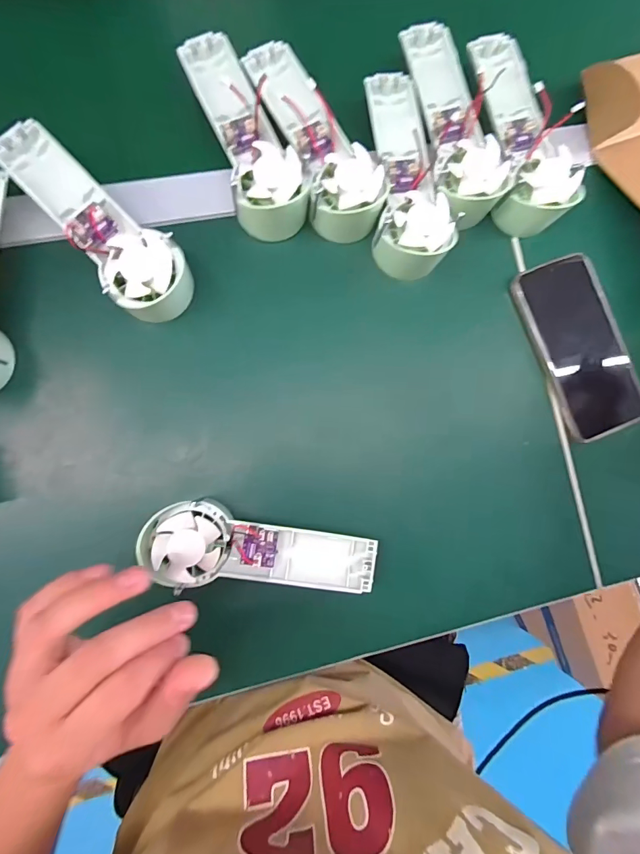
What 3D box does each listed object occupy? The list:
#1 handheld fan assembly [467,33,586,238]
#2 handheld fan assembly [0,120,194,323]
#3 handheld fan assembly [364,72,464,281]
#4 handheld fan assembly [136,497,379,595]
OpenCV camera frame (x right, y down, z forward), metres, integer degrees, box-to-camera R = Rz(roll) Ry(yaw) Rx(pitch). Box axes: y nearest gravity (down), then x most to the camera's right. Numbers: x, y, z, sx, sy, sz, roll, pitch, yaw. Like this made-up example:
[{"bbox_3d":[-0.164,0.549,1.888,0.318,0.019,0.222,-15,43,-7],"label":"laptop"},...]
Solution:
[{"bbox_3d":[0.178,-0.264,0.365,0.070,0.044,0.174,-15,86,-6],"label":"handheld fan assembly"},{"bbox_3d":[-0.174,-0.153,0.327,0.173,0.058,0.065,45,82,0],"label":"handheld fan assembly"},{"bbox_3d":[0.076,-0.218,0.356,0.065,0.050,0.177,-3,85,-5],"label":"handheld fan assembly"},{"bbox_3d":[-0.041,0.092,0.306,0.170,0.036,0.061,5,84,-5],"label":"handheld fan assembly"}]

